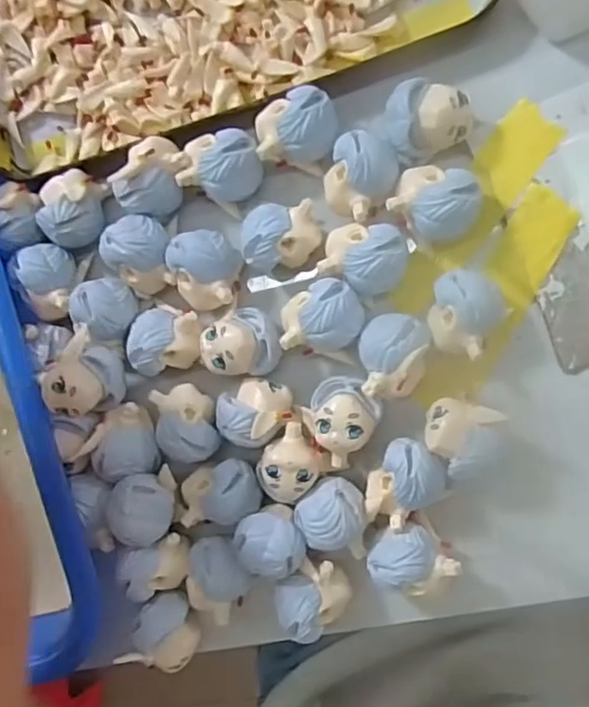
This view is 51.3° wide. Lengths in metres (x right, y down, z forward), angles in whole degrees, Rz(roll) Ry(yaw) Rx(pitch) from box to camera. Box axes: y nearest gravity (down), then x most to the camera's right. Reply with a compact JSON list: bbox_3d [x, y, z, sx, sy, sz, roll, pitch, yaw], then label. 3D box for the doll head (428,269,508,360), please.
[{"bbox_3d":[0.056,-0.014,0.201,0.023,0.020,0.028,9,92,10],"label":"doll head"}]

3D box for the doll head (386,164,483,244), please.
[{"bbox_3d":[0.047,-0.049,0.201,0.027,0.019,0.022,26,95,9],"label":"doll head"}]

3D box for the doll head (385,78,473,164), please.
[{"bbox_3d":[0.045,-0.076,0.202,0.027,0.018,0.022,4,91,10],"label":"doll head"}]

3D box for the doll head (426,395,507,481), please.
[{"bbox_3d":[0.055,0.028,0.204,0.023,0.022,0.024,0,90,10],"label":"doll head"}]

